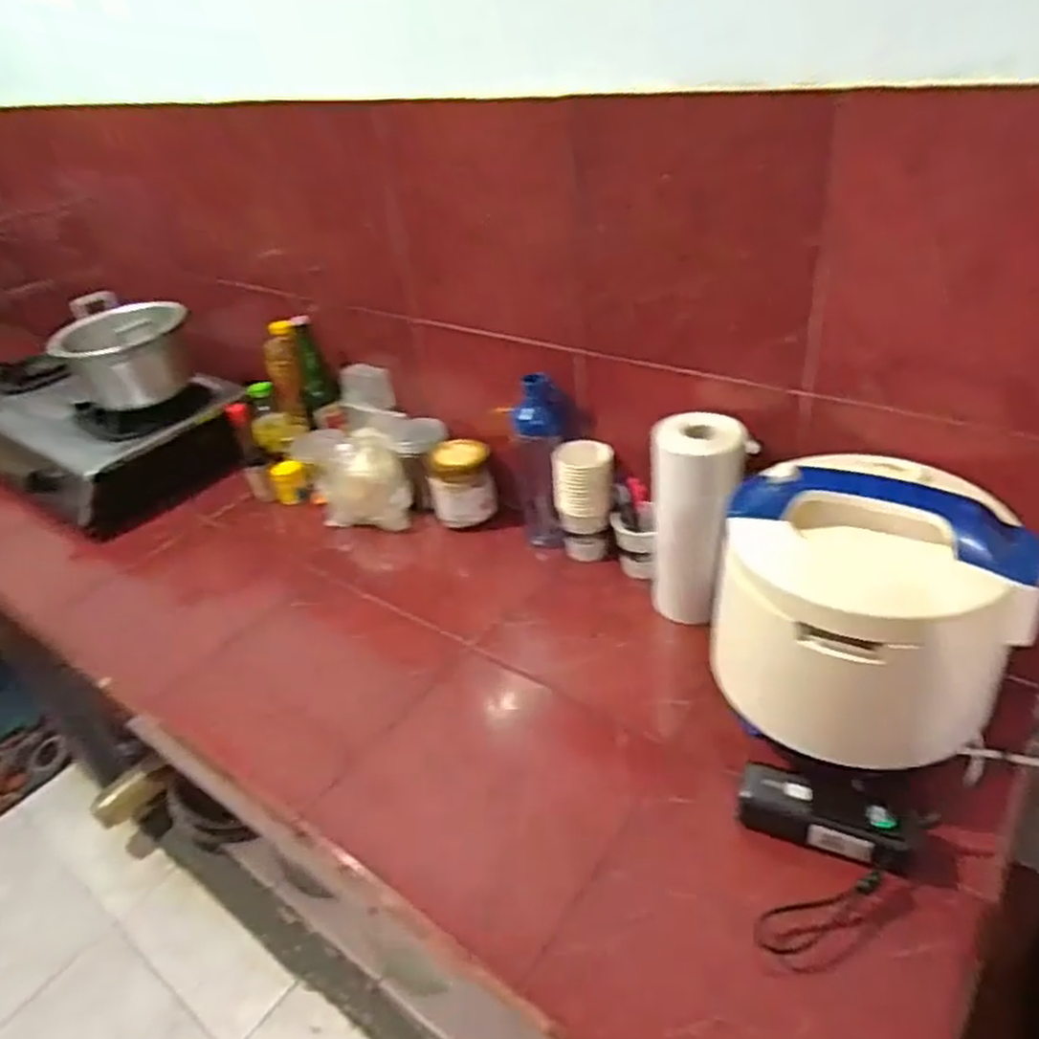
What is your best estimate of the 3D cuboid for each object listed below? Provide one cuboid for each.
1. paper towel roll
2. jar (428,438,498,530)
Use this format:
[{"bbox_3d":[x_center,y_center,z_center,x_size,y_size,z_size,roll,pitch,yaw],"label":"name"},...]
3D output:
[{"bbox_3d":[0.221,0.002,0.949,0.109,0.257,0.086,4,37,15],"label":"paper towel roll"},{"bbox_3d":[-0.088,-0.053,1.188,0.100,0.112,0.092,-5,36,3],"label":"jar"}]

